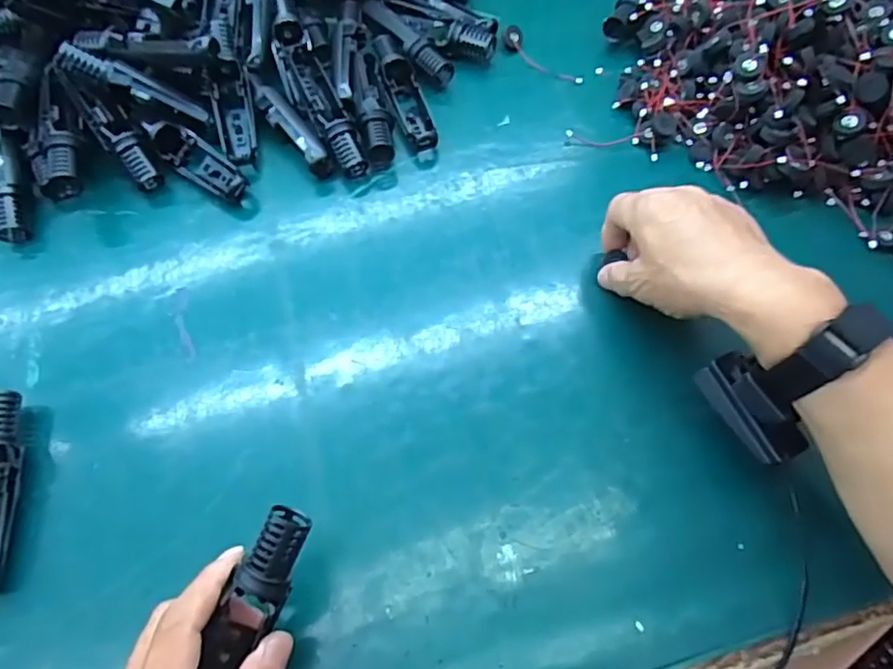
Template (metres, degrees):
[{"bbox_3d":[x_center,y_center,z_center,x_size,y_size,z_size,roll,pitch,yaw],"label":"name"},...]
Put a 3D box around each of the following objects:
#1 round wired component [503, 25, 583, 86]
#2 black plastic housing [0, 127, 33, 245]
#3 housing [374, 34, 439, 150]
[{"bbox_3d":[0.088,-0.260,0.557,0.023,0.014,0.090,-38,70,-18],"label":"round wired component"},{"bbox_3d":[-0.345,-0.120,0.466,0.020,0.028,0.094,-14,81,-8],"label":"black plastic housing"},{"bbox_3d":[-0.036,-0.213,0.525,0.029,0.025,0.118,-19,65,-10],"label":"housing"}]

